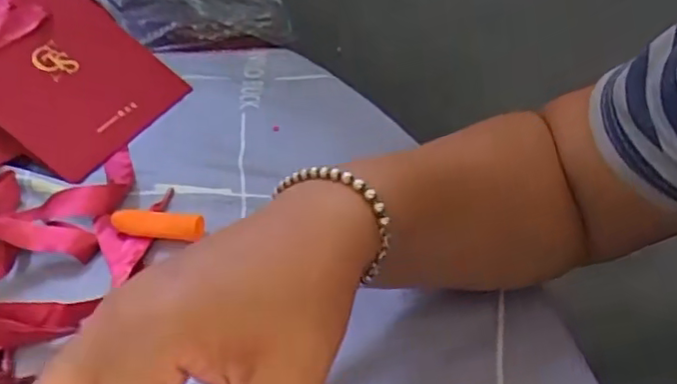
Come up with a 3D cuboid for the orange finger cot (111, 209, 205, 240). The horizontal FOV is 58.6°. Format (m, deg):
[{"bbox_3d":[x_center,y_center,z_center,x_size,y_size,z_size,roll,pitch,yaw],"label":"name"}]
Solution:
[{"bbox_3d":[-0.119,0.021,0.396,0.058,0.016,0.018,6,44,11],"label":"orange finger cot"}]

